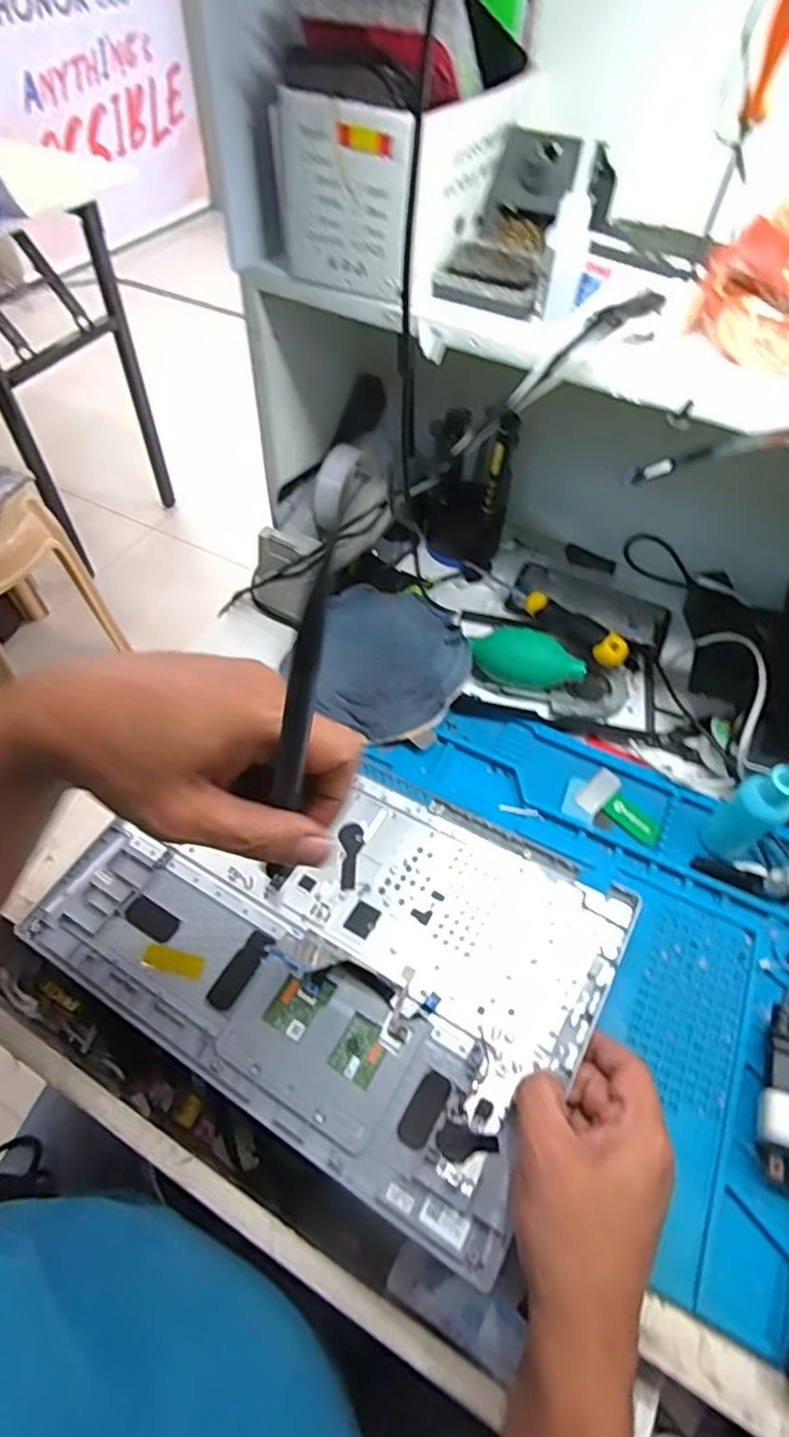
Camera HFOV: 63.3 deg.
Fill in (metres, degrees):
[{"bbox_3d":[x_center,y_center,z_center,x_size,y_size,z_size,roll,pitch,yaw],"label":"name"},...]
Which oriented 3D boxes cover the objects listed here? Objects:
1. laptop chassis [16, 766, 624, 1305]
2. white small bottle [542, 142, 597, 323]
[{"bbox_3d":[-0.046,0.140,0.441,0.352,0.015,0.229,25,57,19],"label":"laptop chassis"},{"bbox_3d":[0.103,-0.280,0.375,0.021,0.082,0.016,16,56,8],"label":"white small bottle"}]

